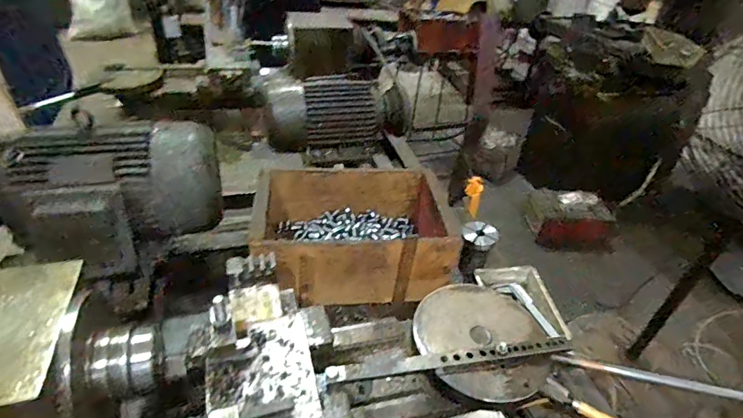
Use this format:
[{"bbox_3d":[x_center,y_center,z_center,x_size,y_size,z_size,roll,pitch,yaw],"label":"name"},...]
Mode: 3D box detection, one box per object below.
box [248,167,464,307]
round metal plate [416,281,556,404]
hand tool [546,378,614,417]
[{"bbox_3d":[-0.041,0.036,0.852,0.351,0.136,0.263,-2,37,-11],"label":"box"},{"bbox_3d":[0.153,0.177,0.611,0.180,0.018,0.179,4,36,-3],"label":"round metal plate"},{"bbox_3d":[0.333,0.308,0.677,0.127,0.014,0.028,32,43,30],"label":"hand tool"}]

